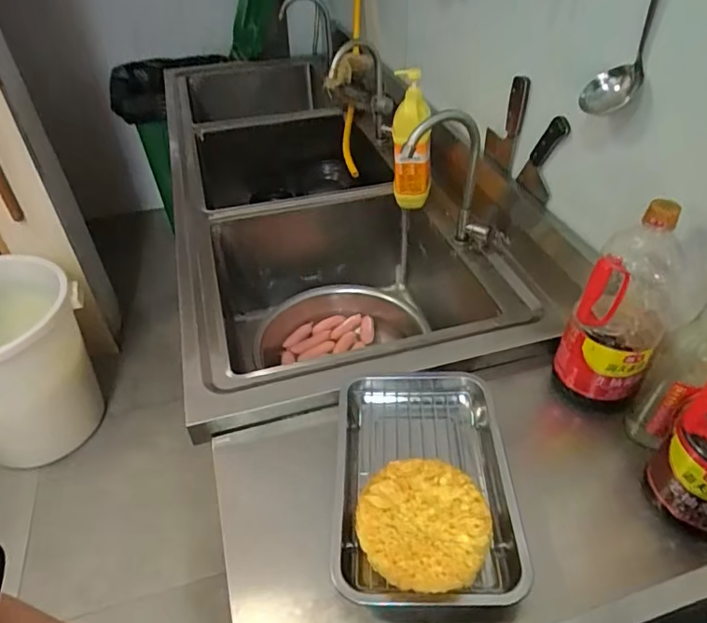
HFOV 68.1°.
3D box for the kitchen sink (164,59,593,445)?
[{"bbox_3d":[-0.074,-0.182,1.308,0.639,0.336,1.224,-12,43,-11],"label":"kitchen sink"}]

